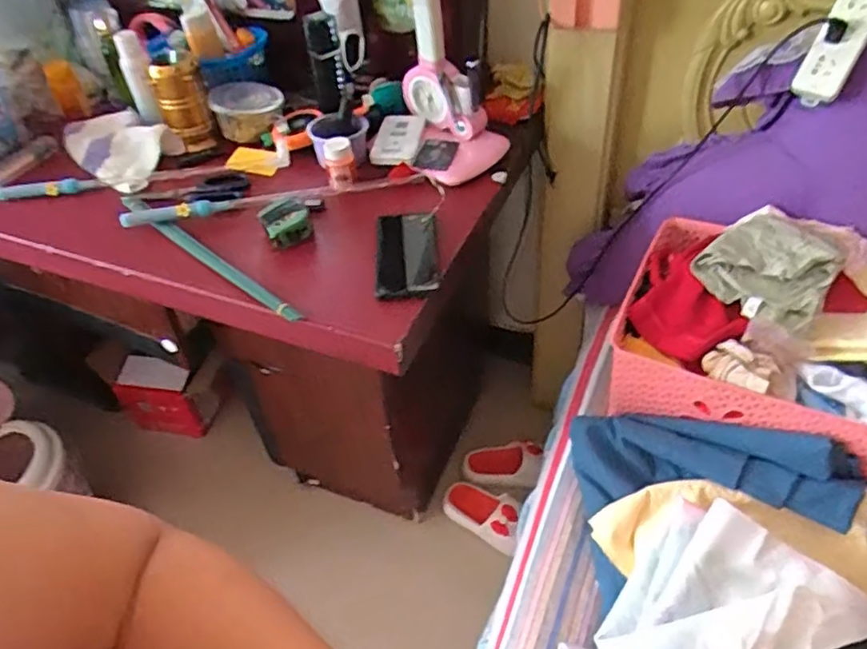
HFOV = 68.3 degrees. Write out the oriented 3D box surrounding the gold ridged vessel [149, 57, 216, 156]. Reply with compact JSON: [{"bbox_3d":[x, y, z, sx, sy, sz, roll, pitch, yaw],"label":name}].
[{"bbox_3d":[-0.390,-0.345,1.001,0.072,0.140,0.064,-20,47,-14],"label":"gold ridged vessel"}]

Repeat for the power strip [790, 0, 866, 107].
[{"bbox_3d":[0.510,-0.367,0.785,0.056,0.183,0.030,28,17,13],"label":"power strip"}]

